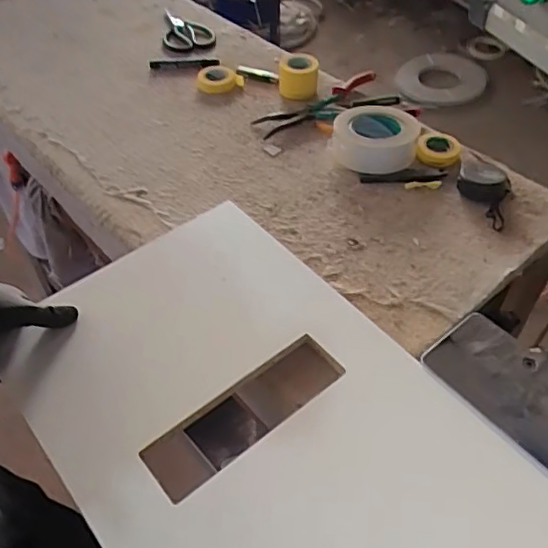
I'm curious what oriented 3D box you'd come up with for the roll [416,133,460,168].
[{"bbox_3d":[0.247,-0.183,0.861,0.063,0.023,0.064,-1,50,1],"label":"roll"}]

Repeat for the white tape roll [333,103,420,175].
[{"bbox_3d":[0.152,-0.202,0.869,0.123,0.052,0.131,-1,50,1],"label":"white tape roll"}]

